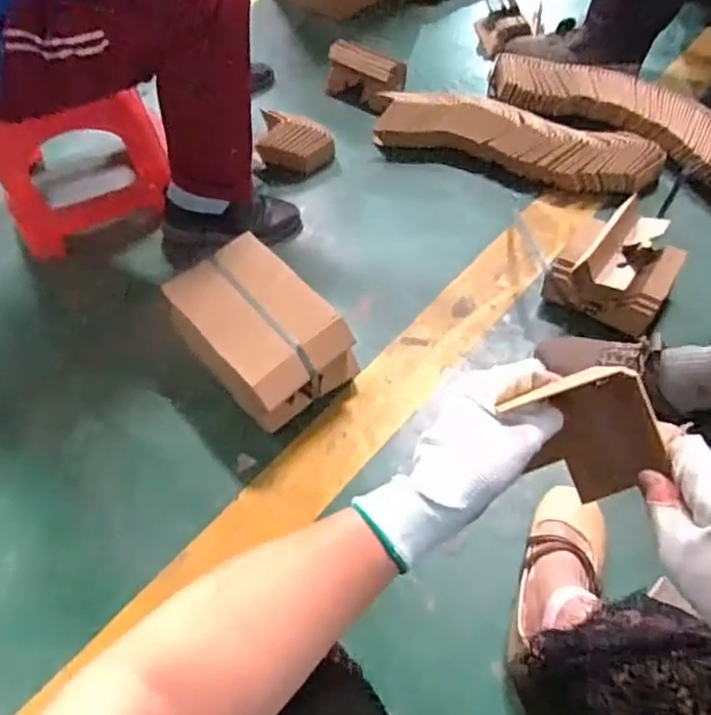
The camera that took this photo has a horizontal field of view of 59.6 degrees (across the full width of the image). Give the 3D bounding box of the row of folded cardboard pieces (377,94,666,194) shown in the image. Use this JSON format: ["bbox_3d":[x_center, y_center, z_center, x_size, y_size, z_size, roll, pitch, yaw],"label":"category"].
[{"bbox_3d":[0.301,-0.409,1.182,0.528,0.081,0.128,19,58,17],"label":"row of folded cardboard pieces"}]

